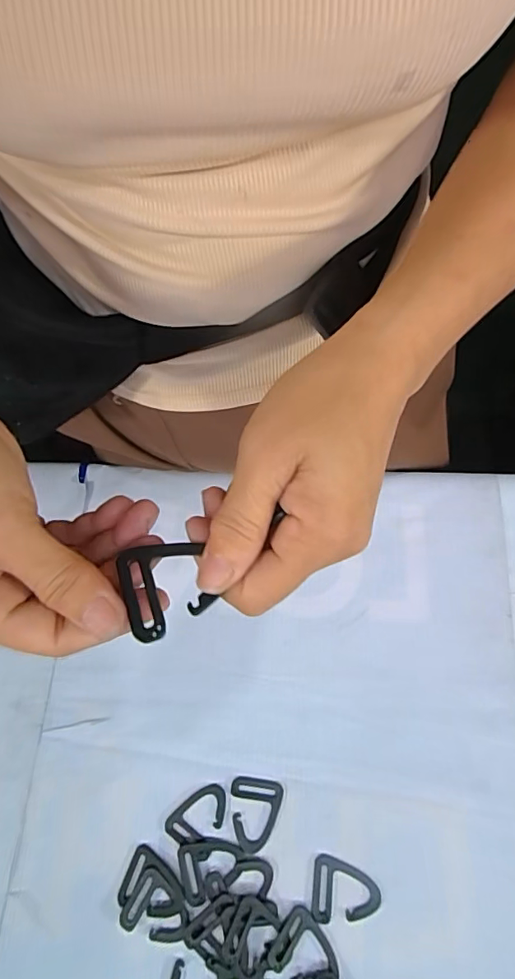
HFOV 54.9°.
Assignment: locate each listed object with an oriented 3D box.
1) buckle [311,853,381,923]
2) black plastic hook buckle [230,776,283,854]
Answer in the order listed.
[{"bbox_3d":[0.058,0.264,0.325,0.043,0.004,0.035,6,69,5],"label":"buckle"},{"bbox_3d":[-0.003,0.226,0.344,0.035,0.004,0.044,6,69,5],"label":"black plastic hook buckle"}]

